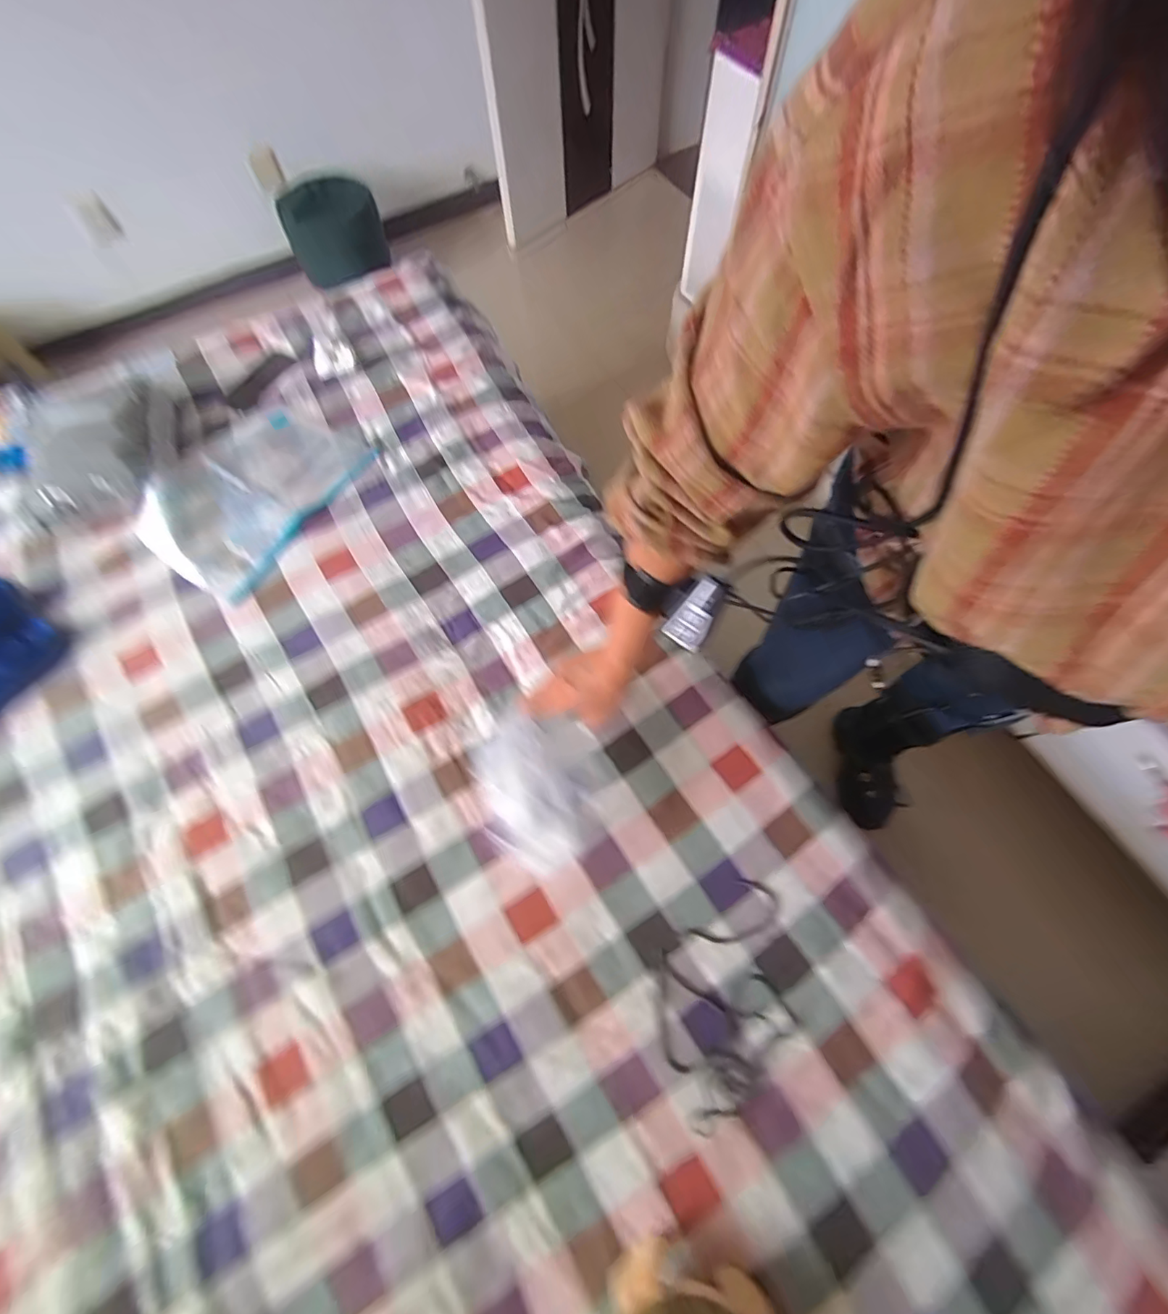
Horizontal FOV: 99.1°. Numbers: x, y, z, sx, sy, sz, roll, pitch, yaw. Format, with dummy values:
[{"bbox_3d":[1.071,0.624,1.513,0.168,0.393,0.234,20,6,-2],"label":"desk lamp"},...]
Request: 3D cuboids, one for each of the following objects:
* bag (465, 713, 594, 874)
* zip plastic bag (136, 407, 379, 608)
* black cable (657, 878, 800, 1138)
[{"bbox_3d":[-0.053,0.155,0.593,0.142,0.073,0.174,-13,70,-4],"label":"bag"},{"bbox_3d":[-0.546,-0.280,0.812,0.236,0.037,0.345,29,72,10],"label":"zip plastic bag"},{"bbox_3d":[0.163,0.374,0.555,0.211,0.021,0.151,-34,73,-12],"label":"black cable"}]

